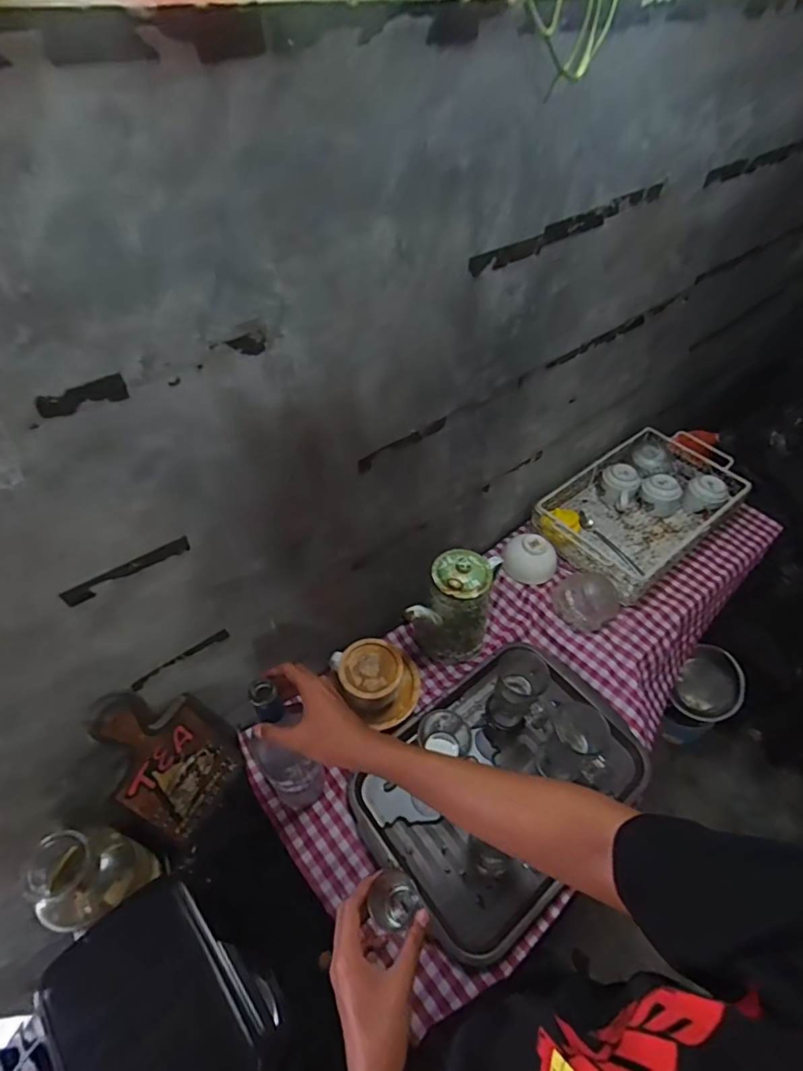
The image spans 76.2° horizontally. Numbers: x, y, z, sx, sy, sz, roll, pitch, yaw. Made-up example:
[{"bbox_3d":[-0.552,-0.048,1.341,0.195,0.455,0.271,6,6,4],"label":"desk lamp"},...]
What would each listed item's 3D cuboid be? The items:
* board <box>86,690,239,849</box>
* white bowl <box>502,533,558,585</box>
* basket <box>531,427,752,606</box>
[{"bbox_3d":[-0.309,0.287,0.675,0.028,0.272,0.151,11,47,28],"label":"board"},{"bbox_3d":[0.256,0.043,1.011,0.106,0.062,0.091,21,52,16],"label":"white bowl"},{"bbox_3d":[0.502,-0.062,1.083,0.435,0.083,0.265,-31,57,-26],"label":"basket"}]

